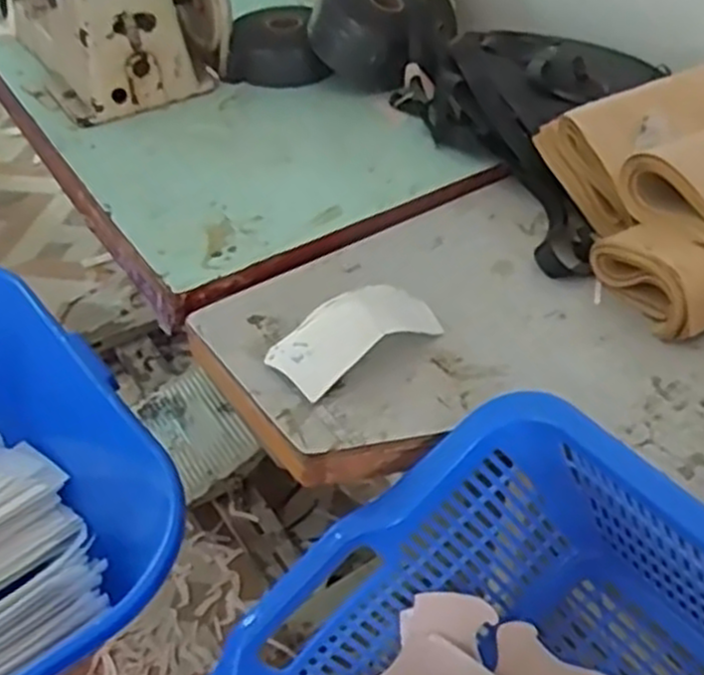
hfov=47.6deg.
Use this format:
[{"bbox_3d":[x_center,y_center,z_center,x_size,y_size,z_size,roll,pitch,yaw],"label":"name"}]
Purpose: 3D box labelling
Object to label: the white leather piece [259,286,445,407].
[{"bbox_3d":[0.005,-0.005,0.585,0.125,0.039,0.056,-24,46,-23],"label":"white leather piece"}]

